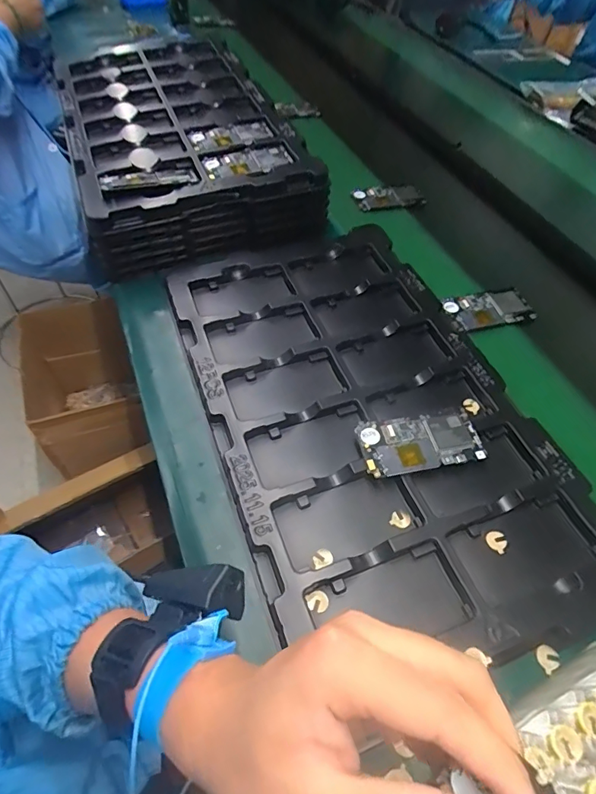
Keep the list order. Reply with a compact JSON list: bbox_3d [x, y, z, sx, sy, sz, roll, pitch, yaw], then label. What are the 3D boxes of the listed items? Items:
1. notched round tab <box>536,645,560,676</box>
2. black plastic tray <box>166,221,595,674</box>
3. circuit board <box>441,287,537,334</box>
[{"bbox_3d":[0.205,0.213,0.372,0.017,0.004,0.019,-16,56,-16],"label":"notched round tab"},{"bbox_3d":[0.073,0.005,0.517,0.333,0.032,0.541,-15,56,-15],"label":"black plastic tray"},{"bbox_3d":[0.265,-0.122,0.640,0.127,0.009,0.073,-11,55,-12],"label":"circuit board"}]

